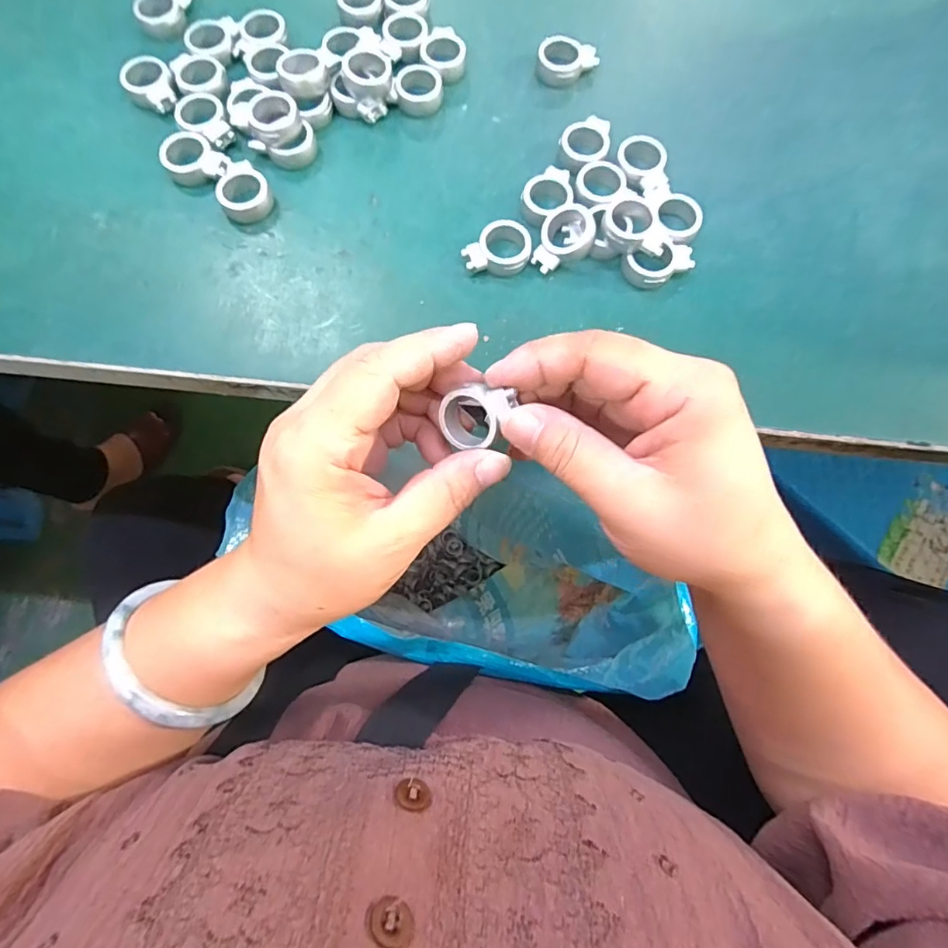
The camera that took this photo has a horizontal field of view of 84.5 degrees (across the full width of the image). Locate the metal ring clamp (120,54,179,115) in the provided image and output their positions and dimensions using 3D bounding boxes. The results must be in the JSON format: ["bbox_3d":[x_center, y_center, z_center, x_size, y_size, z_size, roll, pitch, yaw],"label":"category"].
[{"bbox_3d":[-0.177,-0.211,0.285,0.025,0.011,0.032,-29,76,-8],"label":"metal ring clamp"}]

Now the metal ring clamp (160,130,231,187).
[{"bbox_3d":[-0.146,-0.163,0.273,0.034,0.011,0.025,34,77,9],"label":"metal ring clamp"}]

